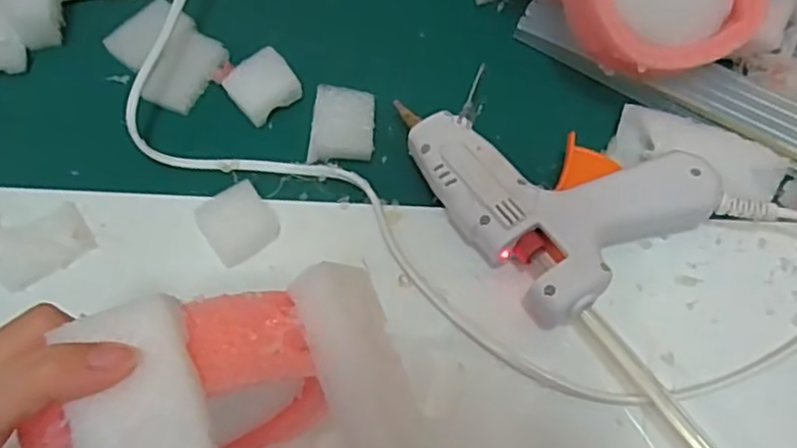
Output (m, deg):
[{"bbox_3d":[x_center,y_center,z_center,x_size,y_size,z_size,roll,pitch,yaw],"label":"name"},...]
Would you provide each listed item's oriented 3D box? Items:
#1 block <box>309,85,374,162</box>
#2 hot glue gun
[{"bbox_3d":[-0.028,-0.051,0.353,0.031,0.017,0.037,5,63,2],"label":"block"},{"bbox_3d":[0.073,-0.025,0.330,0.108,0.028,0.124,-33,68,-16],"label":"hot glue gun"}]

